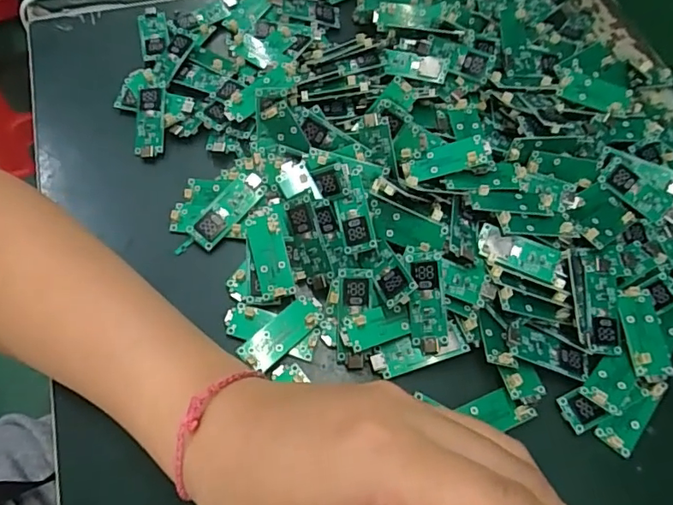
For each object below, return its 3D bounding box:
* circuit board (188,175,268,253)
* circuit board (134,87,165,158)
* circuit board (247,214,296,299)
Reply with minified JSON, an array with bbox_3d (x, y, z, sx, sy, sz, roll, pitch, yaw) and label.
[{"bbox_3d":[-0.063,-0.025,0.300,0.019,0.005,0.051,44,78,-1],"label":"circuit board"},{"bbox_3d":[-0.118,-0.083,0.326,0.018,0.006,0.047,0,78,-1],"label":"circuit board"},{"bbox_3d":[-0.037,0.002,0.284,0.018,0.006,0.047,-15,79,-8],"label":"circuit board"}]

